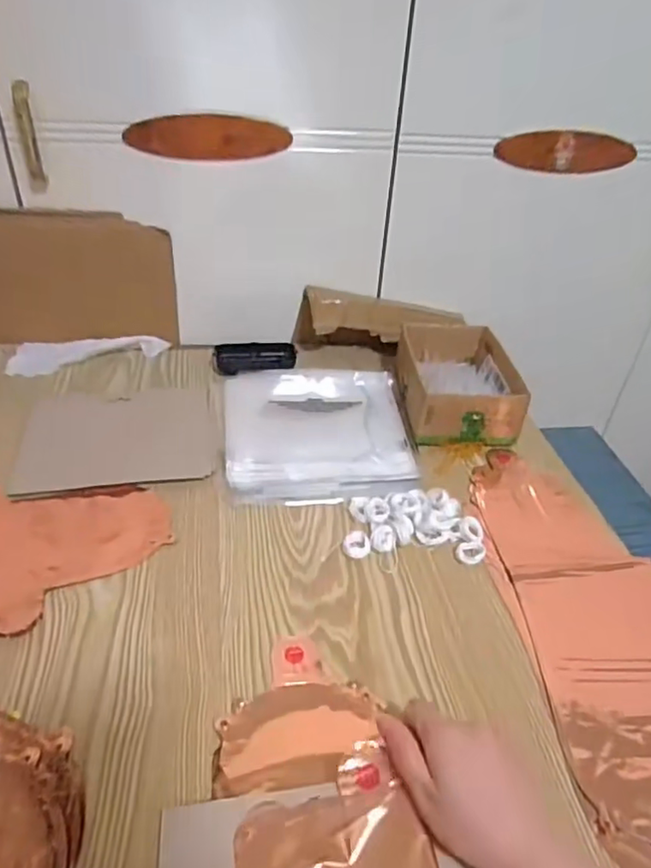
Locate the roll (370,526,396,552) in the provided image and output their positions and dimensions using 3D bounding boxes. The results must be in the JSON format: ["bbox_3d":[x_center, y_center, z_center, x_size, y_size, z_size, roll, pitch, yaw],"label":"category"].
[{"bbox_3d":[0.055,0.100,0.568,0.023,0.008,0.027,9,37,7],"label":"roll"}]

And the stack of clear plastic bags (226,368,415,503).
[{"bbox_3d":[-0.008,-0.010,0.701,0.213,0.020,0.237,-2,37,-8],"label":"stack of clear plastic bags"}]

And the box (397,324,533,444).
[{"bbox_3d":[0.165,-0.067,0.752,0.133,0.063,0.194,3,37,0],"label":"box"}]

